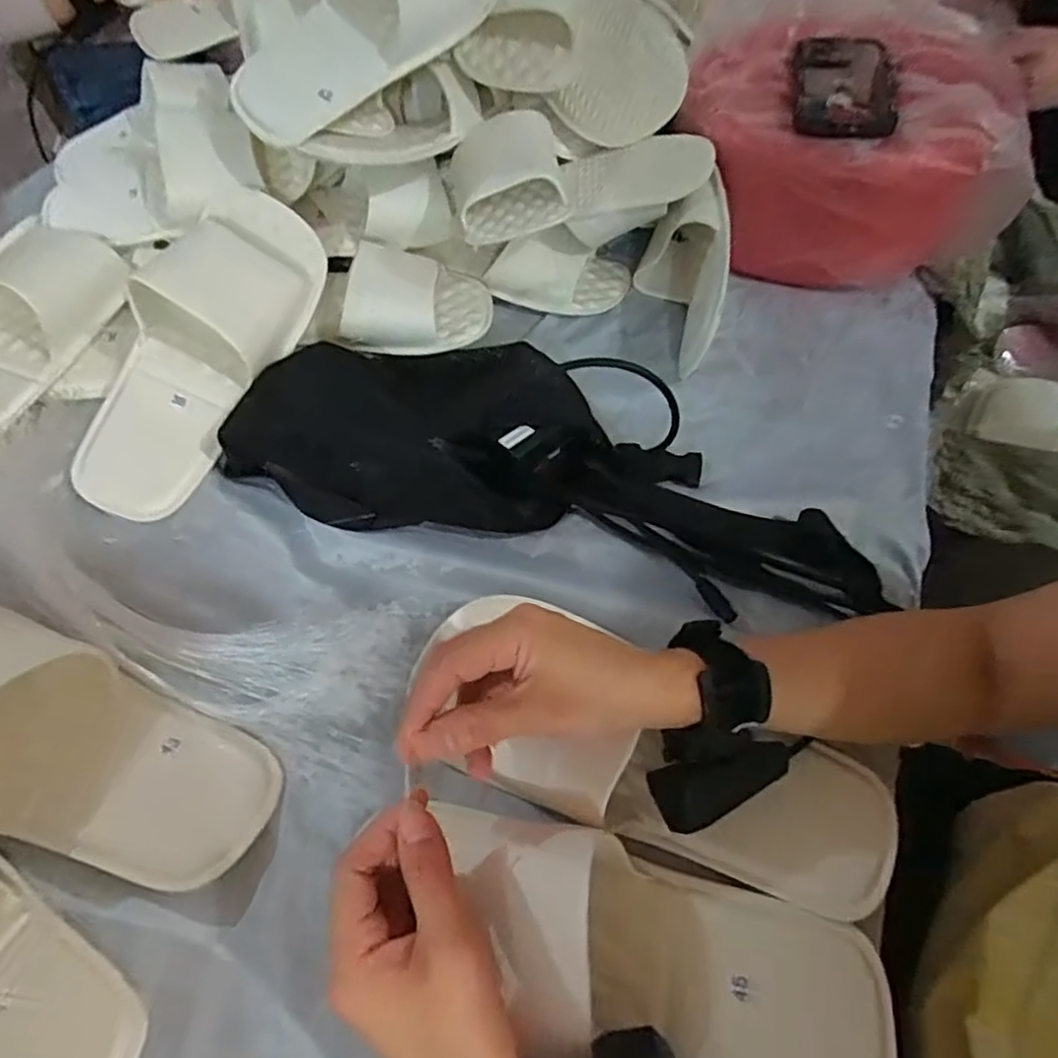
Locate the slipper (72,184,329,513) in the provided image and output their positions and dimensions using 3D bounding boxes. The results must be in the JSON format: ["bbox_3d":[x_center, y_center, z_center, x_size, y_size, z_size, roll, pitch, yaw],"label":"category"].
[{"bbox_3d":[-0.263,-0.144,0.508,0.125,0.089,0.264,21,79,15],"label":"slipper"}]

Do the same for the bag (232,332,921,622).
[{"bbox_3d":[0.022,-0.053,0.485,0.465,0.048,0.177,13,58,10],"label":"bag"}]

